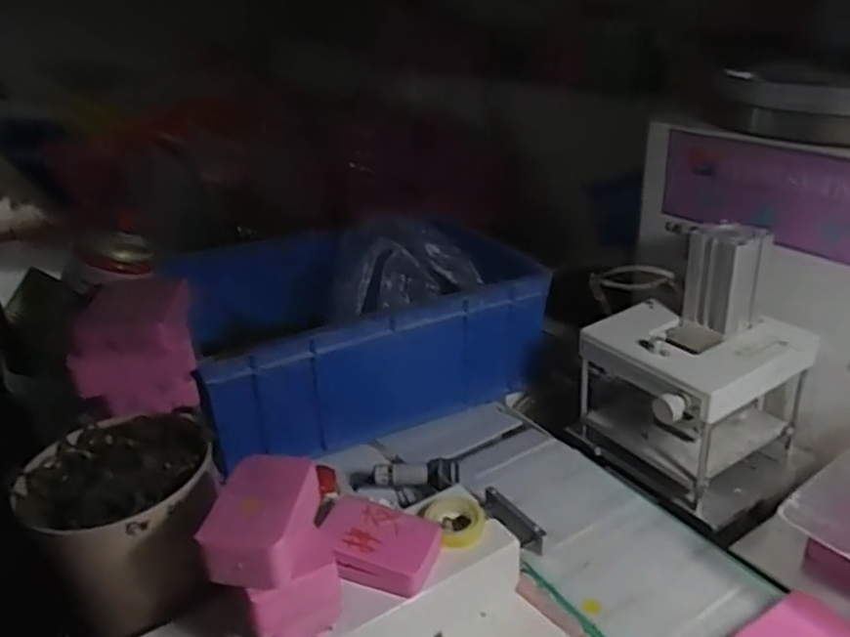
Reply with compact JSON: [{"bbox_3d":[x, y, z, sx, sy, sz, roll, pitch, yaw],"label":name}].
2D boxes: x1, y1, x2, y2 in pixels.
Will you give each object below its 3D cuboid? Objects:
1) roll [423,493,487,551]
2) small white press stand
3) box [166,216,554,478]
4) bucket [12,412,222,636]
[{"bbox_3d":[0.021,0.137,0.468,0.038,0.011,0.044,-20,30,-27],"label":"roll"},{"bbox_3d":[0.208,0.027,0.547,0.157,0.175,0.150,-22,31,-30],"label":"small white press stand"},{"bbox_3d":[-0.069,0.004,0.677,0.320,0.137,0.210,-17,29,-22],"label":"box"},{"bbox_3d":[-0.188,0.123,0.439,0.104,0.090,0.106,-4,27,2],"label":"bucket"}]

